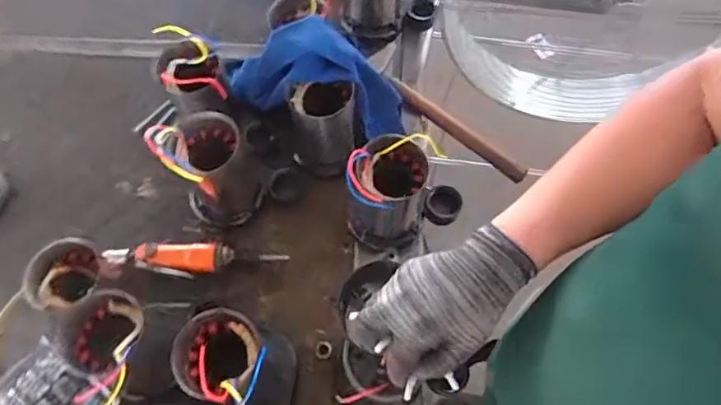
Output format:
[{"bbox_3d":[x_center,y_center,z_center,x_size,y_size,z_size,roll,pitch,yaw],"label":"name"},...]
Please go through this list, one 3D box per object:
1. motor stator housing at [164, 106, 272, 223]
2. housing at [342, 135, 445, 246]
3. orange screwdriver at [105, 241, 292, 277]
[{"bbox_3d":[-0.203,-0.042,0.732,0.109,0.174,0.101,0,65,0],"label":"motor stator housing"},{"bbox_3d":[0.038,-0.011,0.709,0.101,0.166,0.110,30,68,13],"label":"housing"},{"bbox_3d":[-0.240,0.086,0.753,0.260,0.039,0.050,0,65,0],"label":"orange screwdriver"}]

